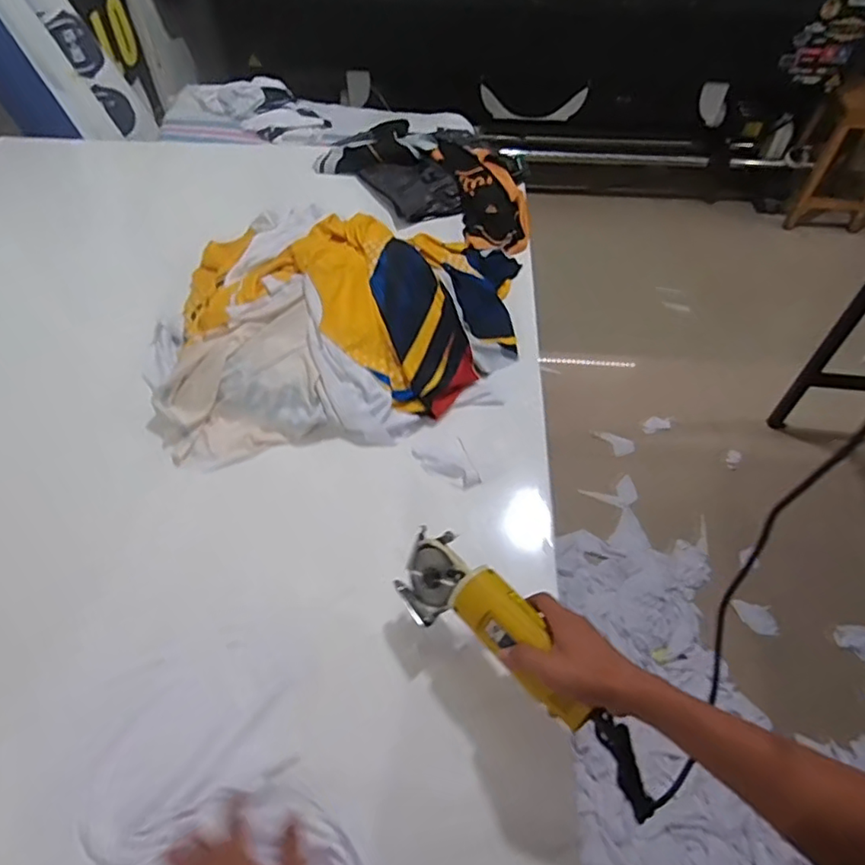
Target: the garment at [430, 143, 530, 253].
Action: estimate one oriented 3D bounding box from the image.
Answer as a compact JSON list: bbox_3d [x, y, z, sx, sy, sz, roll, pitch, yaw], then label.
[{"bbox_3d":[0.105,-0.481,1.207,0.138,0.037,0.331,-9,52,-7],"label":"garment"}]

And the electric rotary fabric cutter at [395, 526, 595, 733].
[{"bbox_3d":[0.061,0.190,0.617,0.086,0.058,0.237,-38,47,-26],"label":"electric rotary fabric cutter"}]

